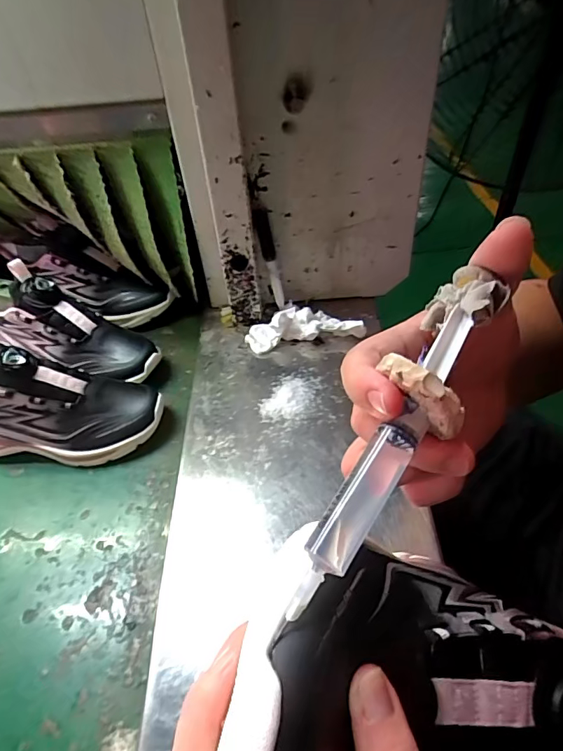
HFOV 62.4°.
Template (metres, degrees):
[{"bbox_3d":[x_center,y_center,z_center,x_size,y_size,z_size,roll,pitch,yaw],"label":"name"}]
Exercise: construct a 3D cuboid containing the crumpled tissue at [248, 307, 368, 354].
[{"bbox_3d":[0.028,-0.062,0.583,0.142,0.041,0.039,-7,44,-2],"label":"crumpled tissue"}]

